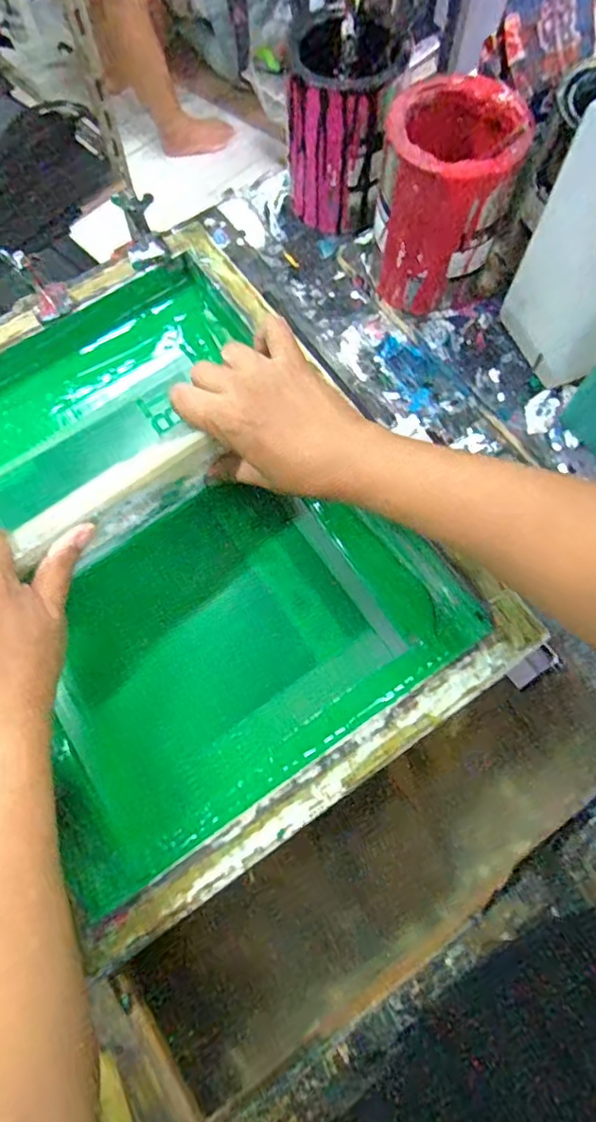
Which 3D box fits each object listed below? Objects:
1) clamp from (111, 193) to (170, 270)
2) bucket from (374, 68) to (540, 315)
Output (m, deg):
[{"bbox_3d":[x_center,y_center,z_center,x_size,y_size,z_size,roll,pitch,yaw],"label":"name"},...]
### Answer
[{"bbox_3d":[-0.144,-0.306,0.540,0.037,0.043,0.044,-17,72,-5],"label":"clamp"},{"bbox_3d":[0.136,-0.306,0.515,0.119,0.160,0.111,0,71,1],"label":"bucket"}]

